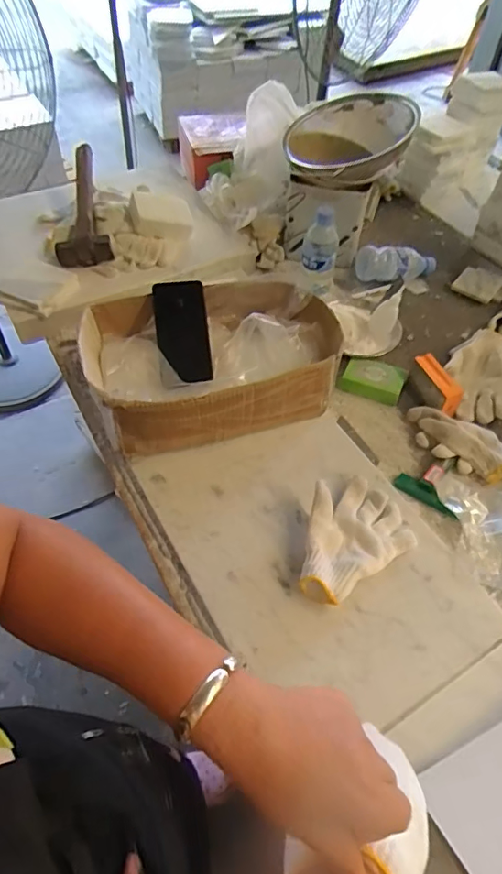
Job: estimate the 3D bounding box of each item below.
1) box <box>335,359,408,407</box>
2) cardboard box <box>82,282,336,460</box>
[{"bbox_3d":[0.199,-0.095,0.841,0.099,0.028,0.065,17,55,9],"label":"box"},{"bbox_3d":[-0.053,-0.111,0.787,0.371,0.121,0.228,-12,56,-11],"label":"cardboard box"}]

